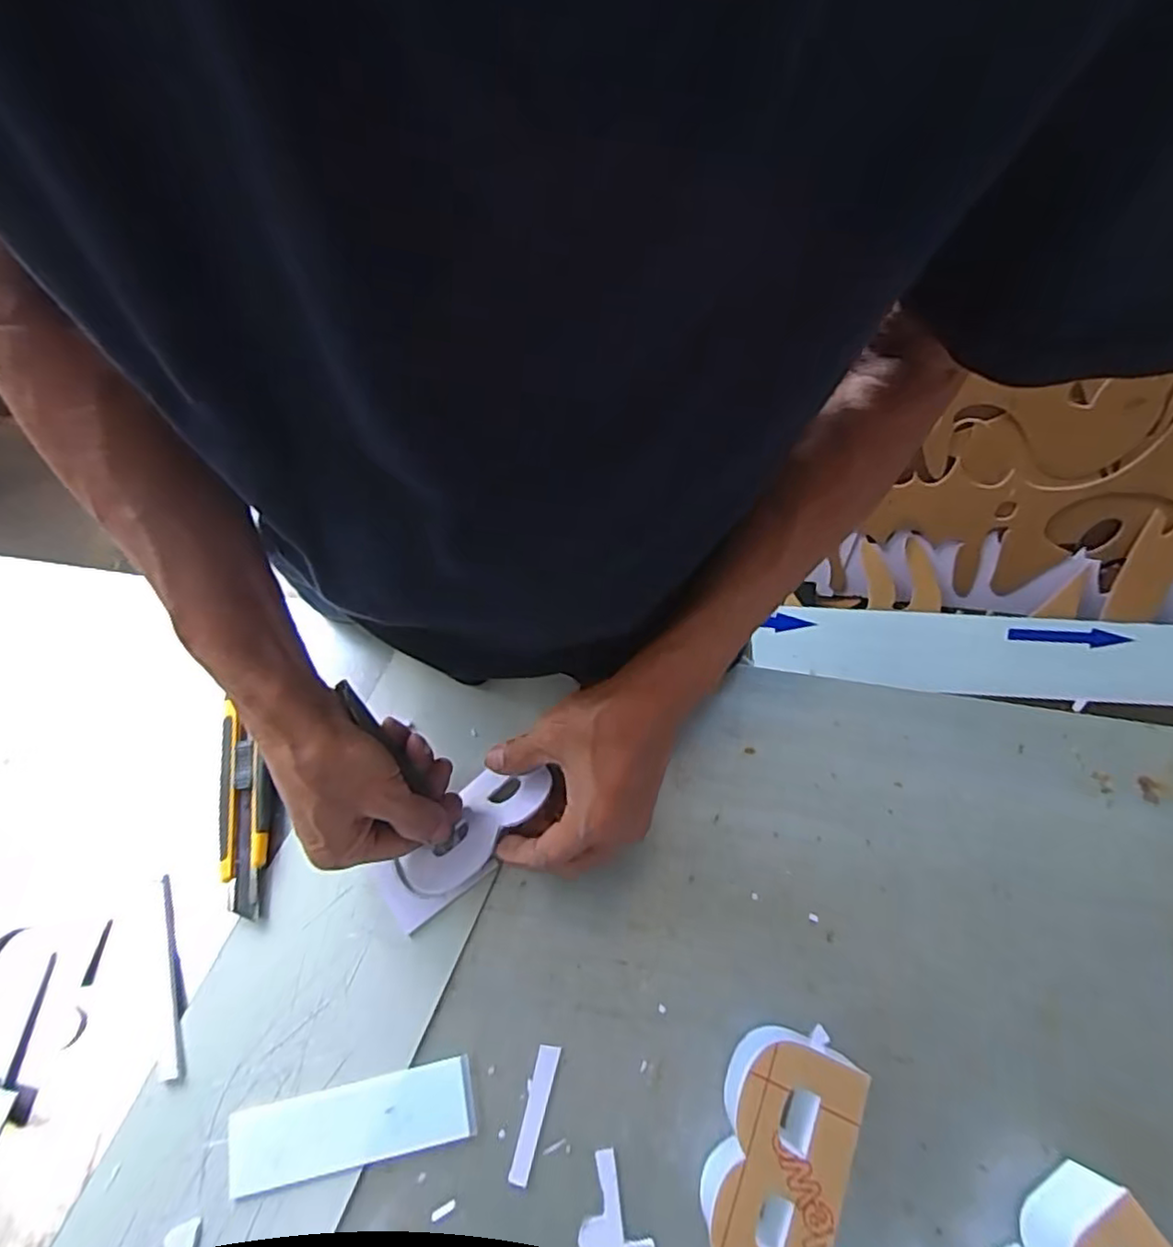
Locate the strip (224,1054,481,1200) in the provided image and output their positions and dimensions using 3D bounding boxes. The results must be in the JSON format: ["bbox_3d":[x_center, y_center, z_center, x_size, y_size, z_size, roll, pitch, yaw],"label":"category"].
[{"bbox_3d":[-0.134,0.285,0.364,0.135,0.004,0.040,-12,67,-3],"label":"strip"}]

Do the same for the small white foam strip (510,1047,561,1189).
[{"bbox_3d":[-0.030,0.279,0.365,0.013,0.004,0.067,14,68,8],"label":"small white foam strip"}]

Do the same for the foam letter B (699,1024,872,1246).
[{"bbox_3d":[0.101,0.280,0.338,0.056,0.044,0.109,20,69,10],"label":"foam letter B"}]

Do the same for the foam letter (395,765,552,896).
[{"bbox_3d":[-0.072,0.130,0.414,0.111,0.024,0.050,-42,72,-7],"label":"foam letter"}]

